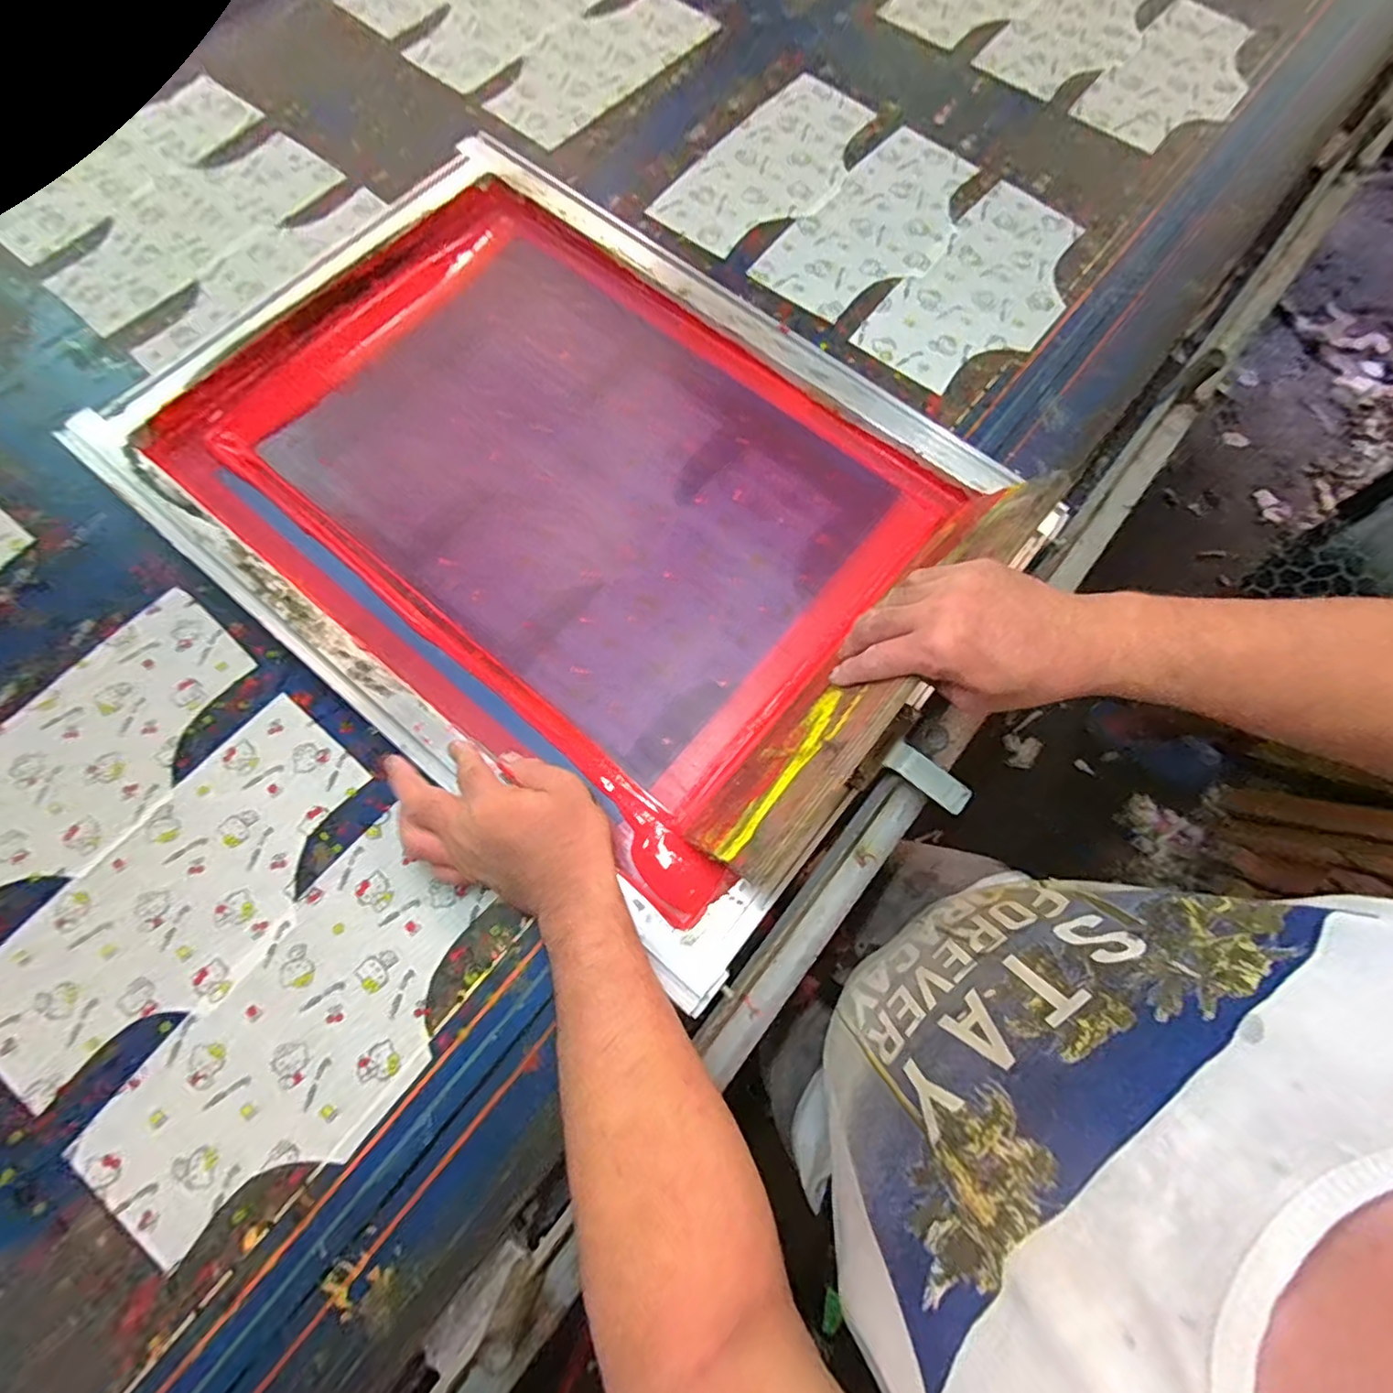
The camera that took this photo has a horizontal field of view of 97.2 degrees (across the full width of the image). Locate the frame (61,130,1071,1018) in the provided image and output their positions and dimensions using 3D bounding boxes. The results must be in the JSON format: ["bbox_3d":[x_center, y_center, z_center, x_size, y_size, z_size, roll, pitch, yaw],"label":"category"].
[{"bbox_3d":[-0.113,-0.197,0.569,0.748,0.055,0.526,38,75,13],"label":"frame"}]

